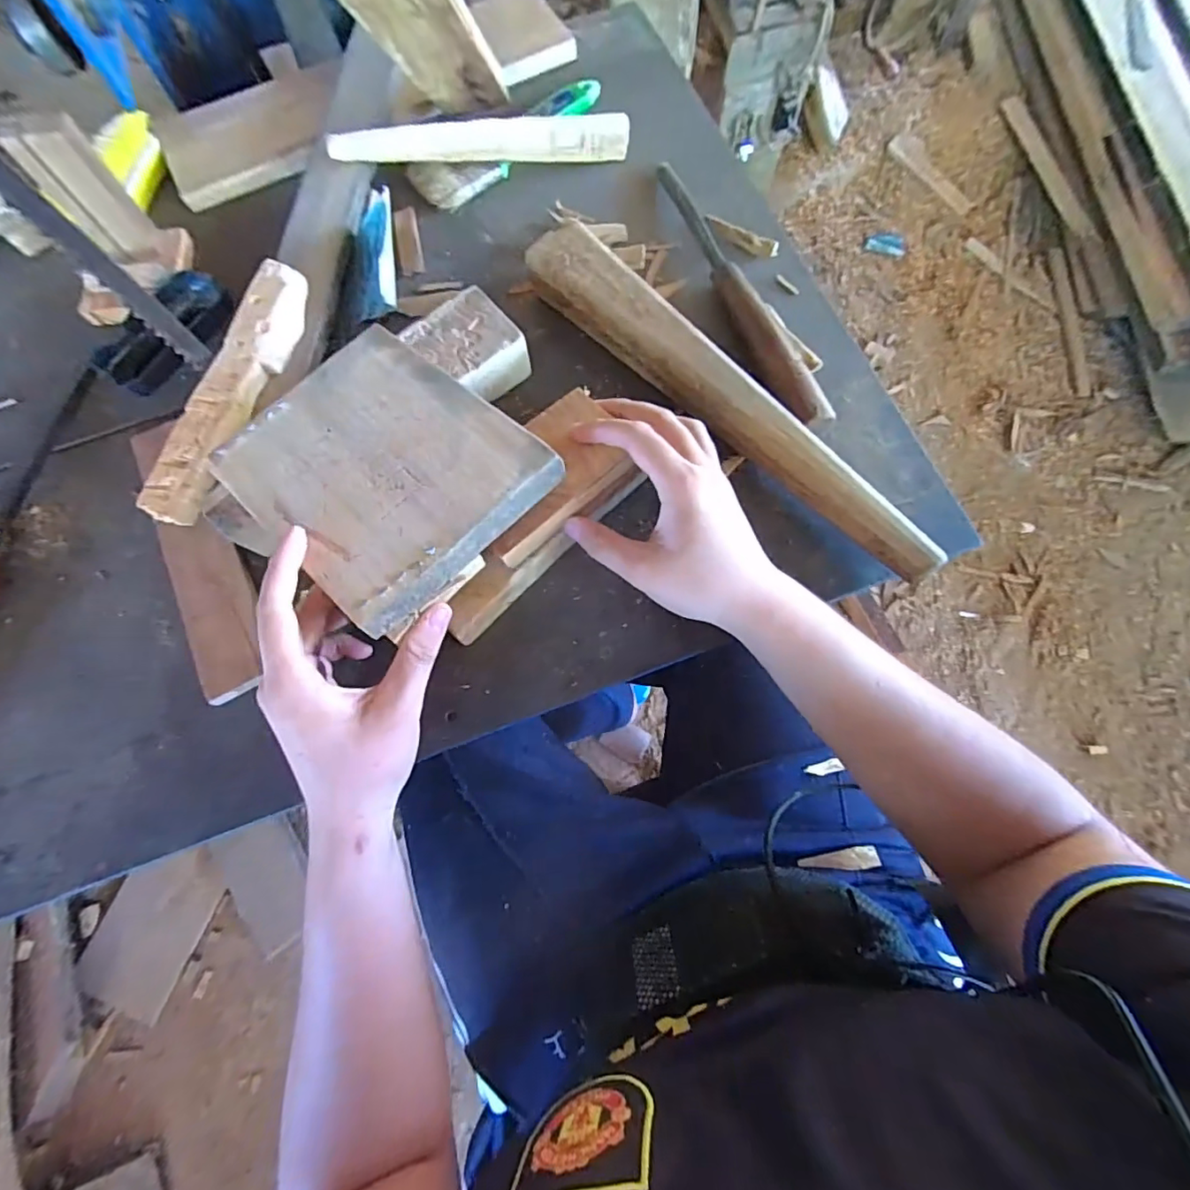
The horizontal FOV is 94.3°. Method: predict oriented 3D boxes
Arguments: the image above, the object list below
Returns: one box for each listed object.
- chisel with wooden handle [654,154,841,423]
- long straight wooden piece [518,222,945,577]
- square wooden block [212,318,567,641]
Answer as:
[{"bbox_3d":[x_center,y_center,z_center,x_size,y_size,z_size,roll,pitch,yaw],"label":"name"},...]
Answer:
[{"bbox_3d":[0.107,-0.245,0.432,0.036,0.024,0.281,-18,73,-4],"label":"chisel with wooden handle"},{"bbox_3d":[0.081,-0.144,0.387,0.047,0.044,0.375,-43,76,-11],"label":"long straight wooden piece"},{"bbox_3d":[-0.129,-0.081,0.330,0.168,0.018,0.141,43,79,14],"label":"square wooden block"}]

